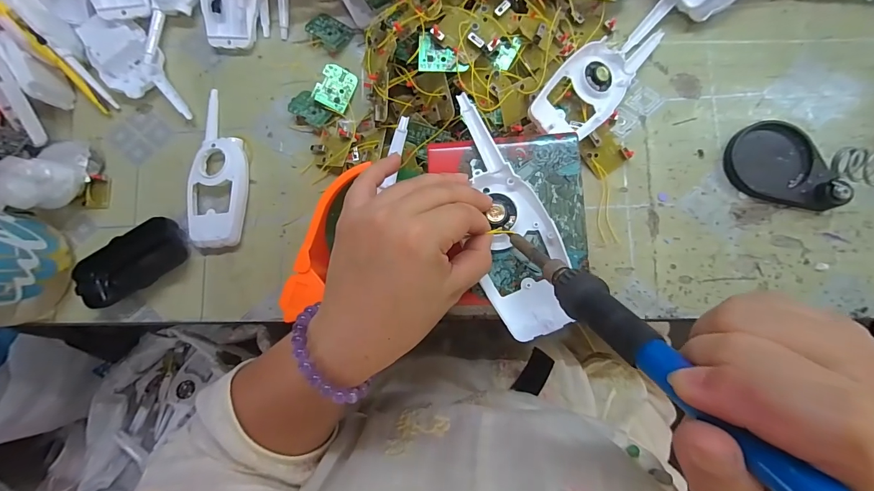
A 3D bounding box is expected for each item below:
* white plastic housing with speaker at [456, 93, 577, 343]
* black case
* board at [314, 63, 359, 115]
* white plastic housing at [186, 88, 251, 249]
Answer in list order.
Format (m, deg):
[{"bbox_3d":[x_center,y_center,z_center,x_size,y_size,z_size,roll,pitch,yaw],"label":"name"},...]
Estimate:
[{"bbox_3d":[0.048,-0.023,0.254,0.054,0.018,0.164,-15,82,5],"label":"white plastic housing with speaker"},{"bbox_3d":[-0.305,0.015,0.380,0.109,0.026,0.046,-31,82,2],"label":"black case"},{"bbox_3d":[-0.101,-0.158,0.379,0.035,0.004,0.044,23,85,-20],"label":"board"},{"bbox_3d":[-0.219,-0.078,0.382,0.055,0.020,0.159,3,84,6],"label":"white plastic housing"}]

